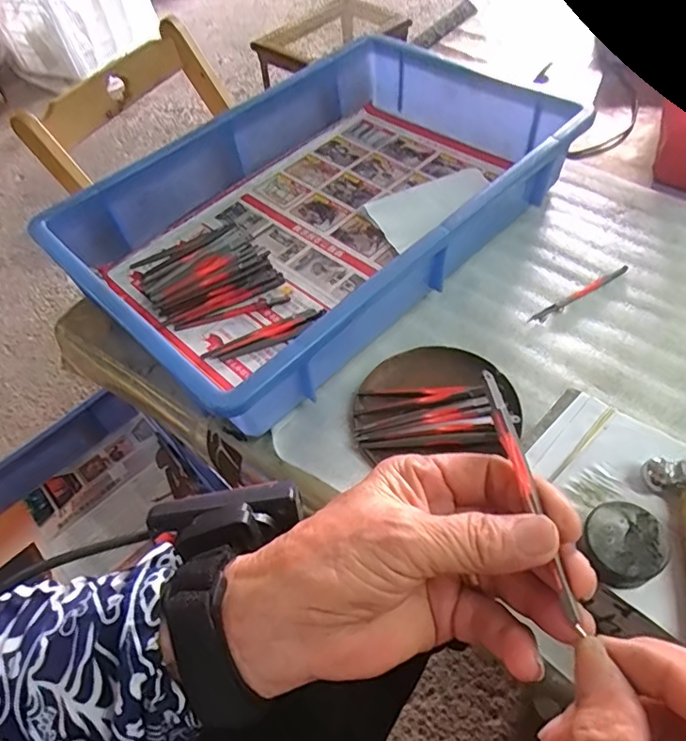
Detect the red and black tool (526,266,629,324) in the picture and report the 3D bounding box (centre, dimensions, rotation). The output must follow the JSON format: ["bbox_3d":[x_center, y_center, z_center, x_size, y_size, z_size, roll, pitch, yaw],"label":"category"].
[{"bbox_3d":[0.194,-0.062,0.441,0.105,0.004,0.009,-29,56,-16],"label":"red and black tool"}]

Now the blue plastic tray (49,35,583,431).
[{"bbox_3d":[-0.016,-0.153,0.482,0.422,0.073,0.271,-40,60,-22],"label":"blue plastic tray"}]

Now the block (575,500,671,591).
[{"bbox_3d":[0.137,0.086,0.266,0.037,0.020,0.037,-3,54,4],"label":"block"}]

